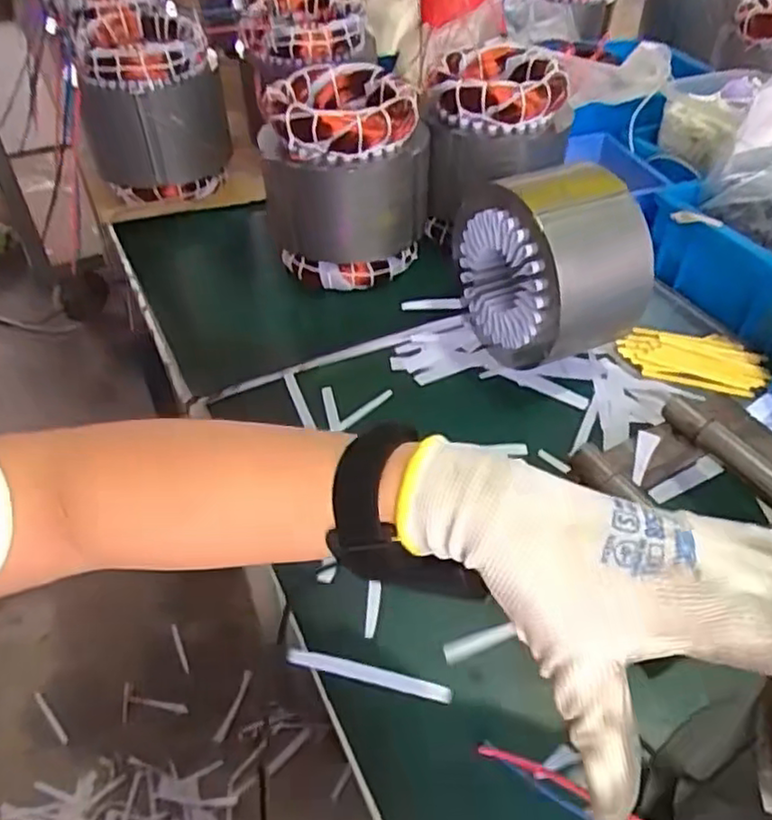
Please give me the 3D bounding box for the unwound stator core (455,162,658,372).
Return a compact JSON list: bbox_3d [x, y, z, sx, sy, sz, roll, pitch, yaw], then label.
[{"bbox_3d":[0.137,-0.115,0.560,0.108,0.154,0.131,-18,49,-18],"label":"unwound stator core"}]

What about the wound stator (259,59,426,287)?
[{"bbox_3d":[-0.035,-0.212,0.635,0.144,0.169,0.128,-2,46,-3],"label":"wound stator"}]

